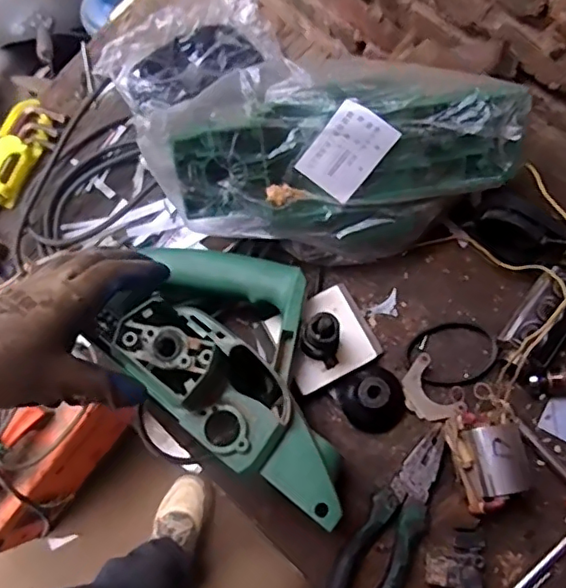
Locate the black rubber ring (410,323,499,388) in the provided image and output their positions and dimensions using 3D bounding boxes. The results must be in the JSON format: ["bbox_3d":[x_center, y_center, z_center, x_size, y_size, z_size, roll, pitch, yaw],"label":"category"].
[{"bbox_3d":[0.151,0.053,0.511,0.076,0.013,0.057,-6,74,0],"label":"black rubber ring"}]

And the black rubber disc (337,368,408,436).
[{"bbox_3d":[0.080,0.091,0.490,0.054,0.036,0.053,-1,75,2],"label":"black rubber disc"}]

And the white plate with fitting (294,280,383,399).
[{"bbox_3d":[0.038,0.032,0.485,0.082,0.082,0.073,-27,75,-5],"label":"white plate with fitting"}]

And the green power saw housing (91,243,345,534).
[{"bbox_3d":[-0.029,0.044,0.442,0.230,0.098,0.156,29,78,9],"label":"green power saw housing"}]

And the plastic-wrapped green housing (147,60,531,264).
[{"bbox_3d":[0.043,-0.114,0.481,0.293,0.135,0.134,-10,74,-1],"label":"plastic-wrapped green housing"}]

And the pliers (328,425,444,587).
[{"bbox_3d":[0.086,0.196,0.458,0.049,0.017,0.185,31,78,10],"label":"pliers"}]

